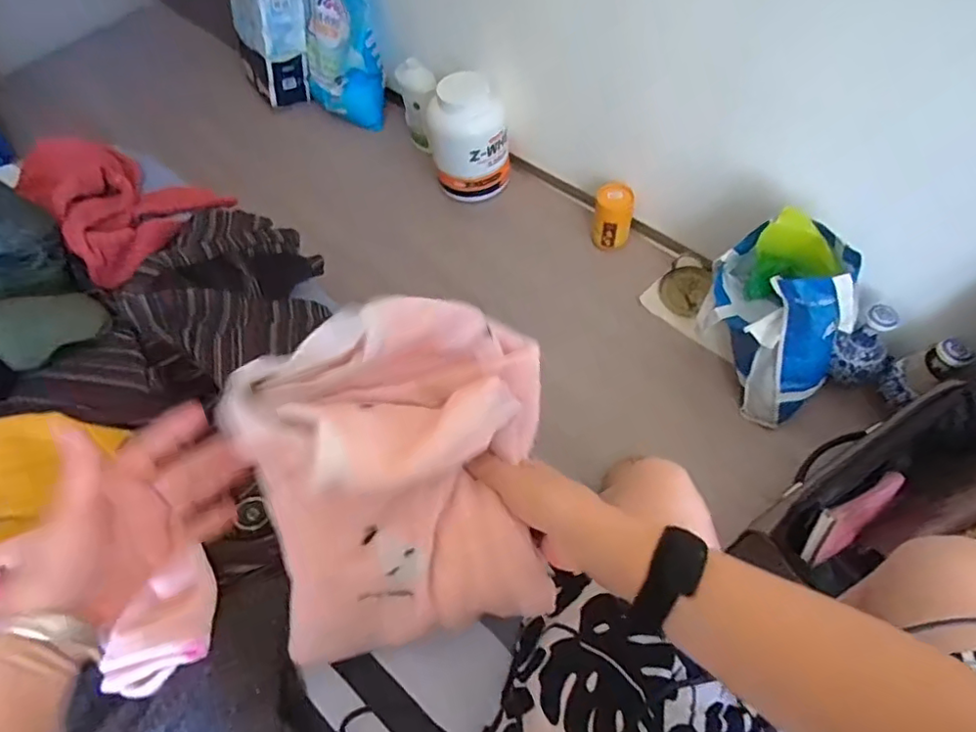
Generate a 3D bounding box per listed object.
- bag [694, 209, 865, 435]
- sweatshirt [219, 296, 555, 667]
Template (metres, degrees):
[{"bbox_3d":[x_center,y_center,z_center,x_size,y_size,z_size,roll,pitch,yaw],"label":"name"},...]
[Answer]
[{"bbox_3d":[0.523,-0.084,1.035,0.155,0.311,0.272,-18,58,-7],"label":"bag"},{"bbox_3d":[-0.057,0.066,0.417,0.212,0.142,0.216,-12,58,-3],"label":"sweatshirt"}]

